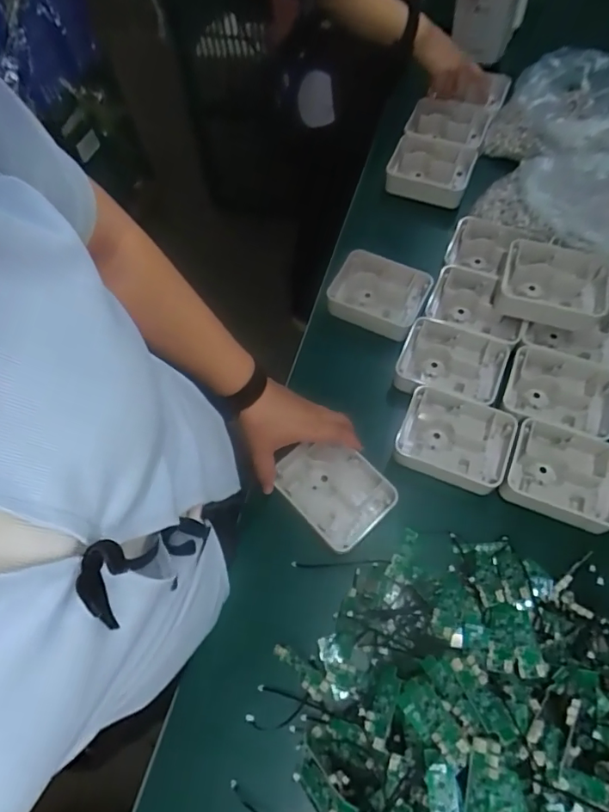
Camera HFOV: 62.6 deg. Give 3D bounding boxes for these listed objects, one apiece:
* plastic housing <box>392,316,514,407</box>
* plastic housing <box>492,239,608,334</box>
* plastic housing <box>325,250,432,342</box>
[{"bbox_3d":[0.193,-0.058,0.654,0.130,0.034,0.106,17,68,11],"label":"plastic housing"},{"bbox_3d":[0.320,-0.152,0.648,0.132,0.045,0.101,17,68,11],"label":"plastic housing"},{"bbox_3d":[0.106,-0.159,0.720,0.131,0.047,0.099,22,69,13],"label":"plastic housing"}]

